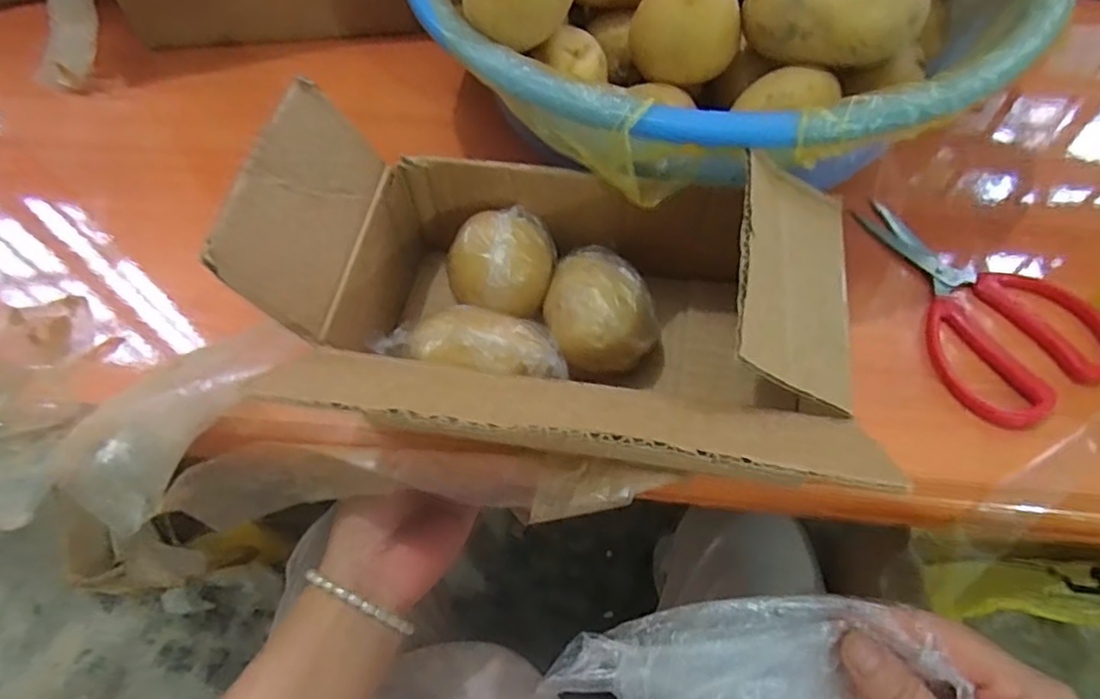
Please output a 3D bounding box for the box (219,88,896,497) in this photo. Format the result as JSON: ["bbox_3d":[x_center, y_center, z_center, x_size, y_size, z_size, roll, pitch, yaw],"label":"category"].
[{"bbox_3d":[0.001,-0.016,0.280,0.229,0.117,0.154,8,62,7],"label":"box"}]

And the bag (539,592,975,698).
[{"bbox_3d":[0.075,0.129,0.247,0.140,0.029,0.067,6,61,-5],"label":"bag"}]

